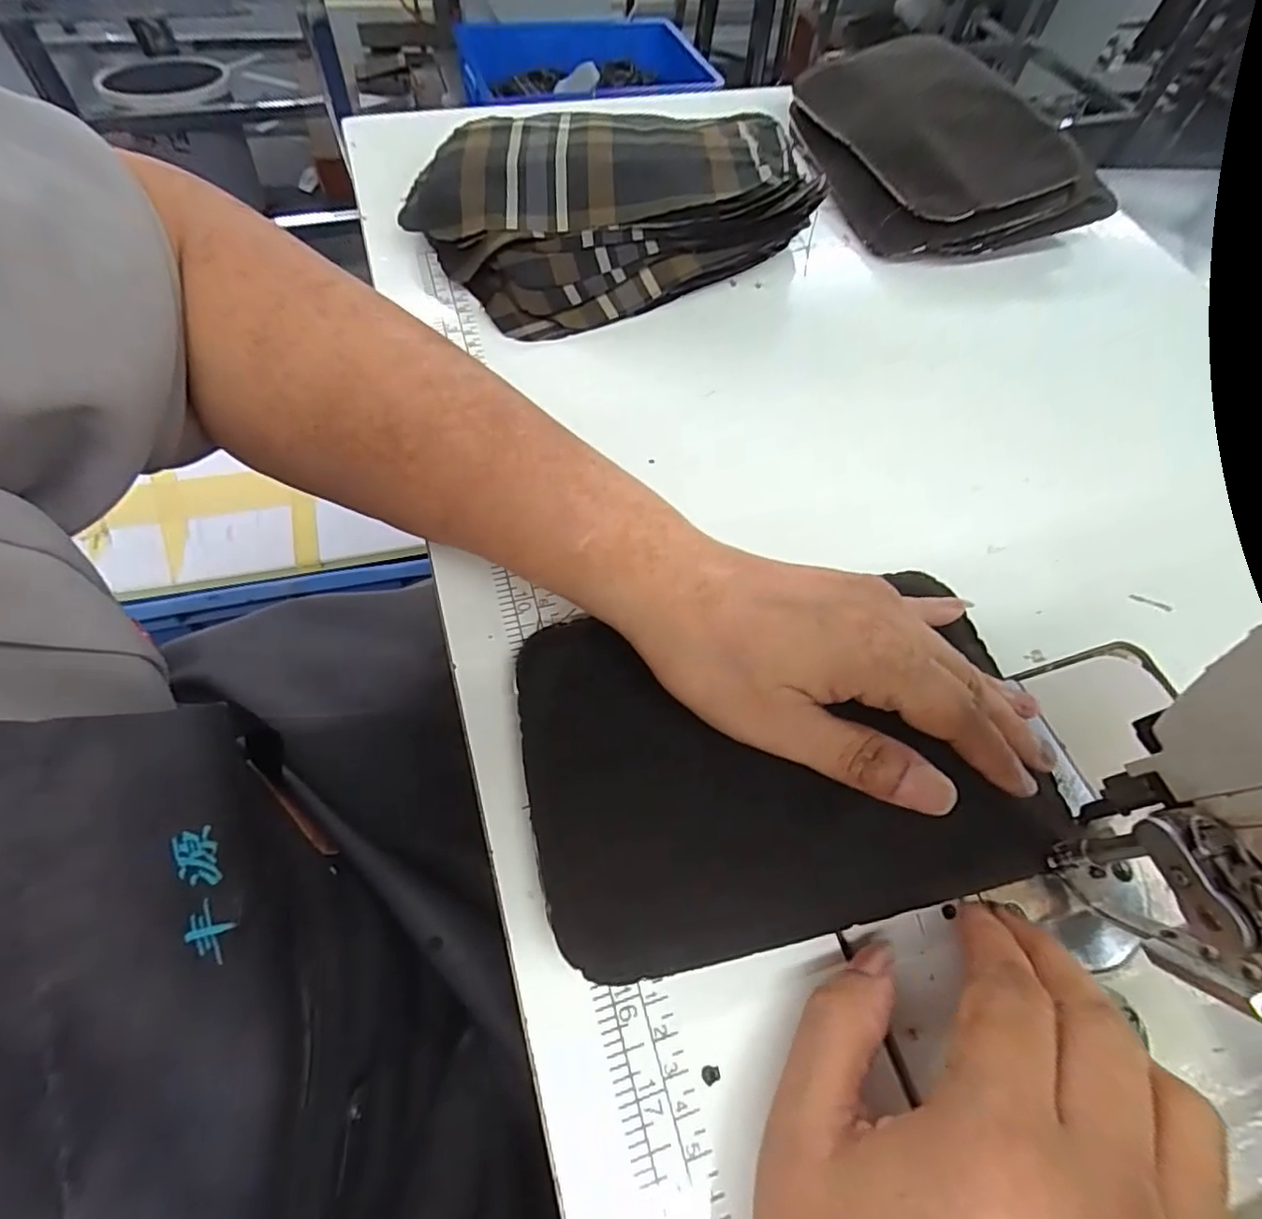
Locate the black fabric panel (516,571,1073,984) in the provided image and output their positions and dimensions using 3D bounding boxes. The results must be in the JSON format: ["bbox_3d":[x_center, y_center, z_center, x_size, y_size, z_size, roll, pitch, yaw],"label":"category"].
[{"bbox_3d":[0.058,0.052,0.234,0.190,0.008,0.124,-8,61,-11],"label":"black fabric panel"}]

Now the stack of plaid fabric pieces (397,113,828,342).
[{"bbox_3d":[-0.009,-0.242,0.366,0.228,0.056,0.136,-20,65,-15],"label":"stack of plaid fabric pieces"}]

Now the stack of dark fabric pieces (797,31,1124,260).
[{"bbox_3d":[0.218,-0.327,0.422,0.172,0.050,0.187,-7,62,-9],"label":"stack of dark fabric pieces"}]

